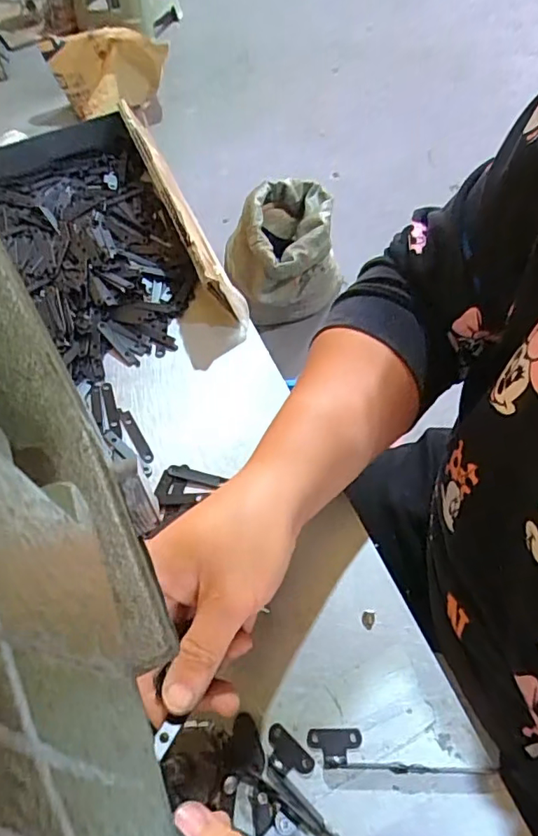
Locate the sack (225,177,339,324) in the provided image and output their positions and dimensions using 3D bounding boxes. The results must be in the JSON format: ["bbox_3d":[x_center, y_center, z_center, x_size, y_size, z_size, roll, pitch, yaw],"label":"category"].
[{"bbox_3d":[0.035,-0.408,1.421,0.321,0.311,0.248,-12,59,-3],"label":"sack"}]

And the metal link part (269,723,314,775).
[{"bbox_3d":[0.010,0.182,0.299,0.029,0.004,0.017,36,67,23],"label":"metal link part"}]

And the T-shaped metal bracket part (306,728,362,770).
[{"bbox_3d":[0.036,0.179,0.299,0.029,0.004,0.019,-1,58,3],"label":"T-shaped metal bracket part"}]

